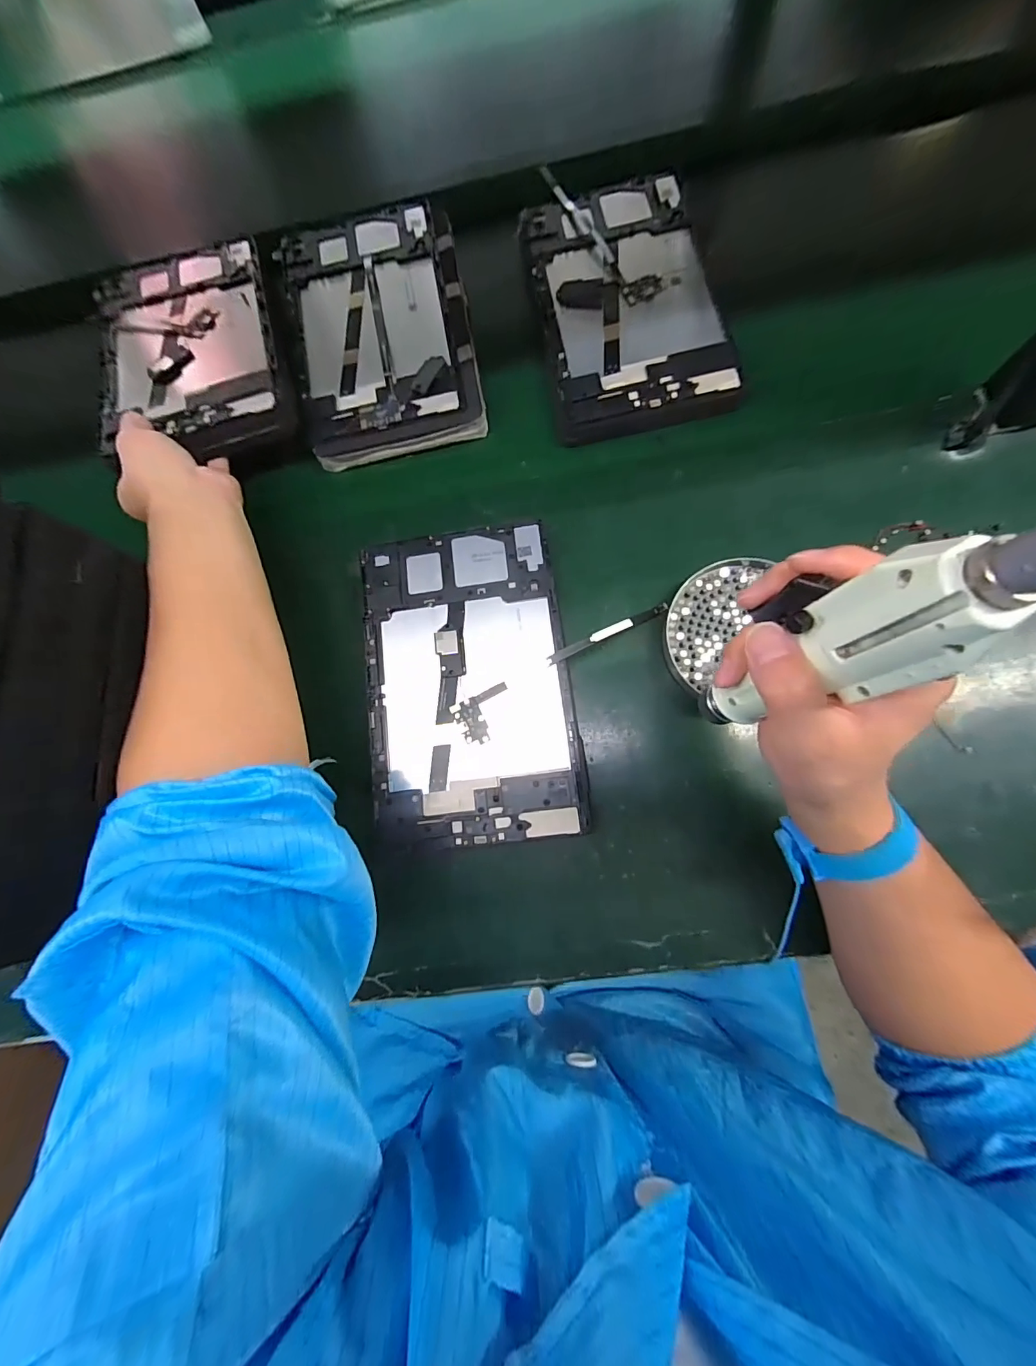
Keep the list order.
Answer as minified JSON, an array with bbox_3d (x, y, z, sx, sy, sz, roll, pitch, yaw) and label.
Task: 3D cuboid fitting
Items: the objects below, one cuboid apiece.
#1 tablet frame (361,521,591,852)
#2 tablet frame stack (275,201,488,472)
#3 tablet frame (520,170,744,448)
[{"bbox_3d":[-0.038,-0.003,0.348,0.149,0.005,0.232,-8,79,5],"label":"tablet frame"},{"bbox_3d":[-0.126,-0.329,0.427,0.159,0.019,0.254,-13,79,3],"label":"tablet frame stack"},{"bbox_3d":[0.093,-0.333,0.410,0.148,0.015,0.244,-10,77,4],"label":"tablet frame"}]

